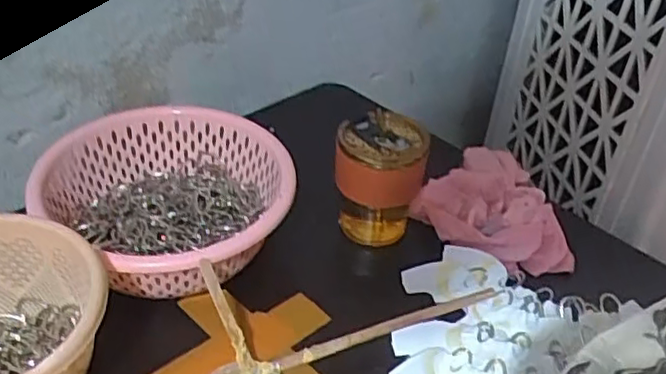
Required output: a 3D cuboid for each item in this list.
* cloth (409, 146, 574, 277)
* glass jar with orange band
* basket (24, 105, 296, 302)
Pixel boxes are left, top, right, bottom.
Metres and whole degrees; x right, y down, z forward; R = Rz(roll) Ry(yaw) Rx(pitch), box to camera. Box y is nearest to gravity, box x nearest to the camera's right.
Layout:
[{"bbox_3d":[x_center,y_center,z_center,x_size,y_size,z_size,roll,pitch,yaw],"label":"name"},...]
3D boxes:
[{"bbox_3d":[0.168,0.013,0.672,0.156,0.055,0.150,15,38,13],"label":"cloth"},{"bbox_3d":[0.042,-0.001,0.636,0.083,0.118,0.075,5,37,0],"label":"glass jar with orange band"},{"bbox_3d":[-0.148,0.019,0.610,0.213,0.095,0.196,3,37,-2],"label":"basket"}]

